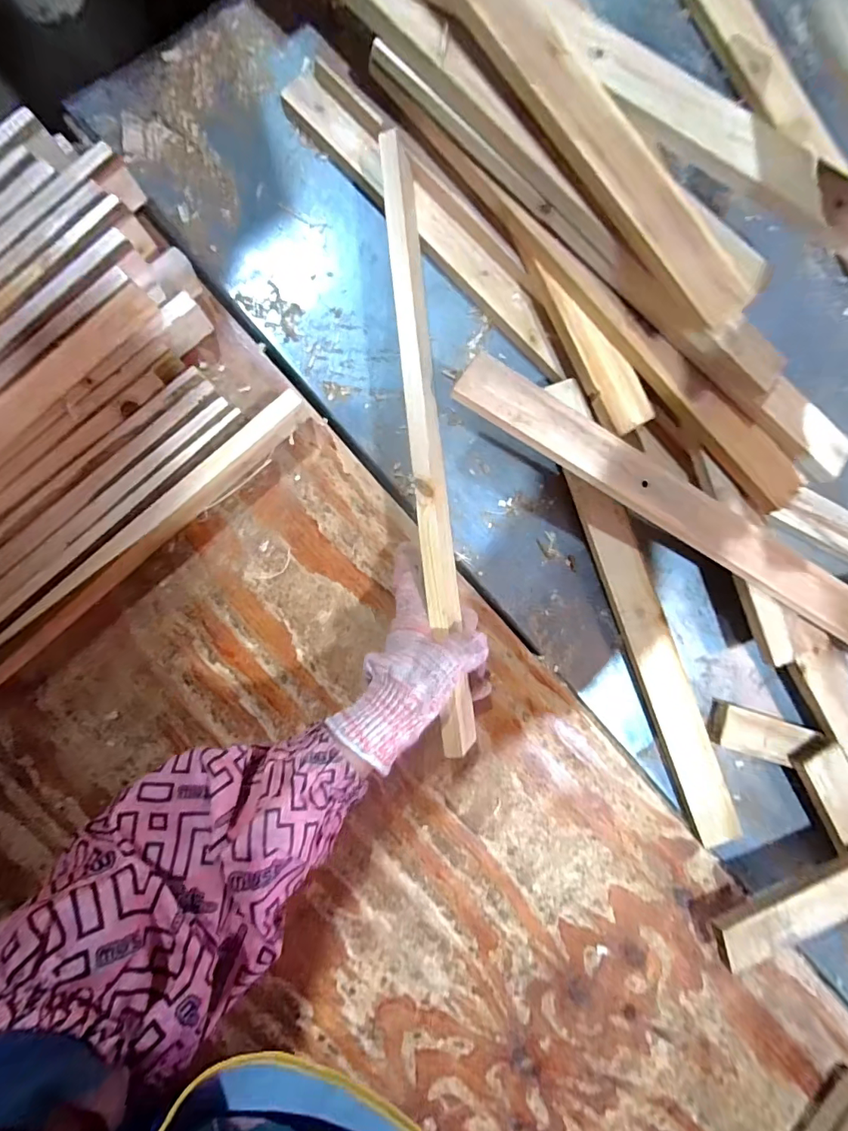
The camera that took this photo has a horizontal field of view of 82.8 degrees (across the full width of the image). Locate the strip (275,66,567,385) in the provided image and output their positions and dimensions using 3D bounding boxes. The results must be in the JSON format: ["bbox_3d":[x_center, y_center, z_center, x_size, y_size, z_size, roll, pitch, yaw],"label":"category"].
[{"bbox_3d":[0.011,-0.297,0.429,0.328,0.023,0.038,45,86,-3],"label":"strip"}]

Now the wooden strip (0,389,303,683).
[{"bbox_3d":[-0.295,0.044,0.380,0.514,0.042,0.024,-42,93,-5],"label":"wooden strip"}]

